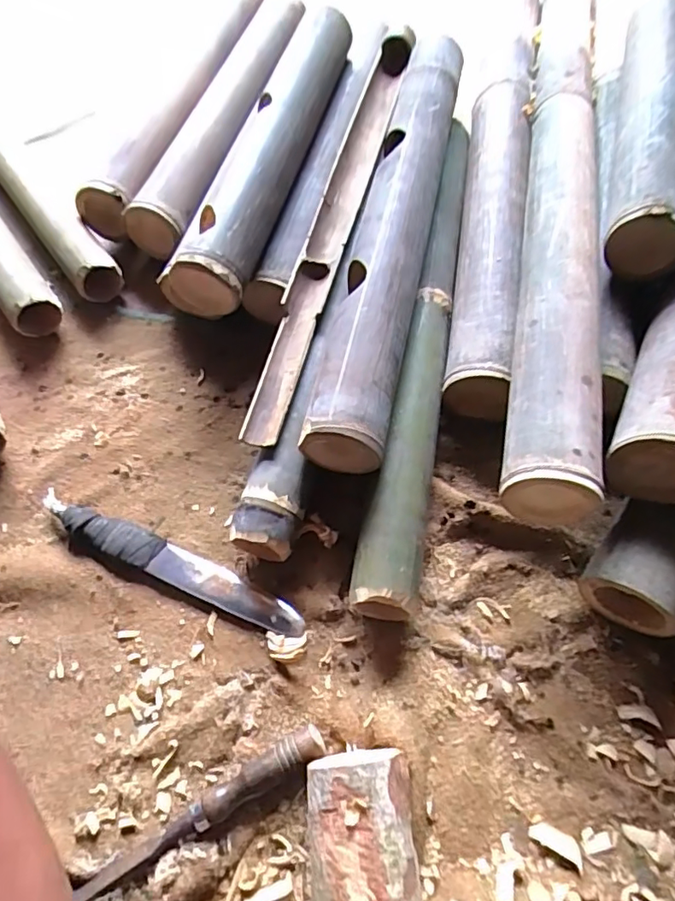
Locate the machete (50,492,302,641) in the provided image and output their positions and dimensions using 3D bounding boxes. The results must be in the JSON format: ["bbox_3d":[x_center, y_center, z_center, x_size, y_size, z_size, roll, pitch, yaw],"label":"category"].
[{"bbox_3d":[-0.161,0.105,0.523,0.279,0.019,0.036,20,65,13],"label":"machete"}]

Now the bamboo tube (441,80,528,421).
[{"bbox_3d":[0.180,-0.266,0.661,0.069,0.075,0.495,7,63,7],"label":"bamboo tube"}]

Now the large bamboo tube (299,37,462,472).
[{"bbox_3d":[0.067,-0.260,0.615,0.083,0.086,0.593,11,63,9],"label":"large bamboo tube"}]

